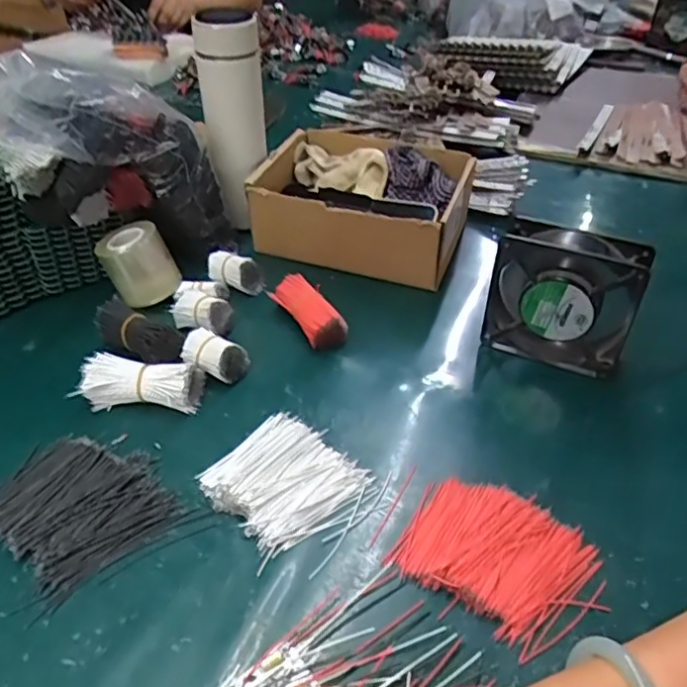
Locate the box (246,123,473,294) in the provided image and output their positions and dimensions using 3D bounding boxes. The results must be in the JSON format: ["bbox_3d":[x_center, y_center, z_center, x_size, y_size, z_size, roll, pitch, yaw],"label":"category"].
[{"bbox_3d":[0.023,-0.160,0.685,0.217,0.083,0.173,13,40,13],"label":"box"}]

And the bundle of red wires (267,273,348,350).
[{"bbox_3d":[-0.032,-0.029,0.582,0.035,0.041,0.088,-22,46,-31],"label":"bundle of red wires"}]

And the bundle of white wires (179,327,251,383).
[{"bbox_3d":[-0.113,0.011,0.530,0.051,0.032,0.037,19,40,16],"label":"bundle of white wires"}]

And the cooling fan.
[{"bbox_3d":[0.189,-0.036,0.534,0.120,0.123,0.044,16,41,16],"label":"cooling fan"}]

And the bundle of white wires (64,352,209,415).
[{"bbox_3d":[-0.166,0.032,0.504,0.093,0.033,0.035,4,38,-3],"label":"bundle of white wires"}]

